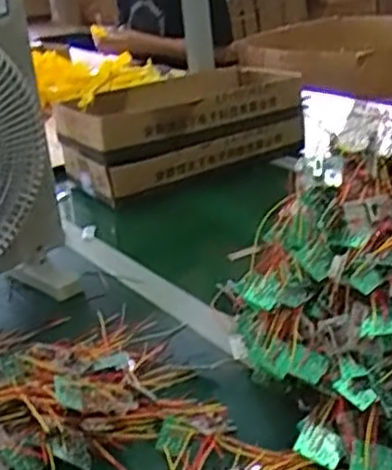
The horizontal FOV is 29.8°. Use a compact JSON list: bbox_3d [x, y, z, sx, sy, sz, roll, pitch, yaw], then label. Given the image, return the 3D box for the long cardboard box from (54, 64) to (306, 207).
[{"bbox_3d":[-0.032,-0.194,1.375,0.398,0.150,0.244,-18,26,-24],"label":"long cardboard box"}]

